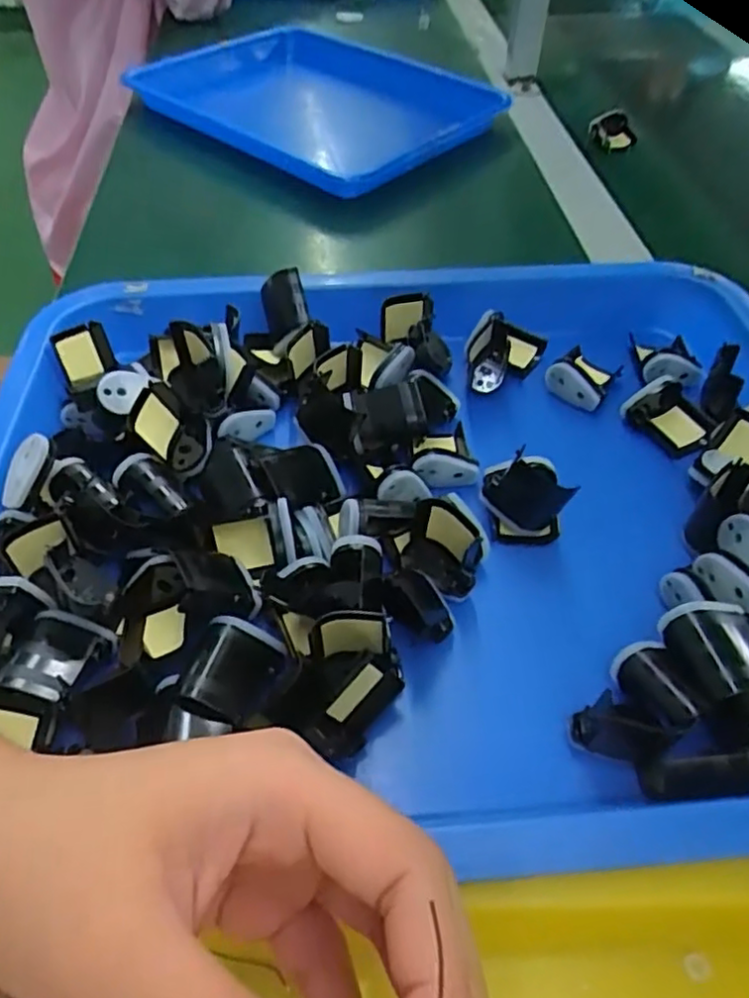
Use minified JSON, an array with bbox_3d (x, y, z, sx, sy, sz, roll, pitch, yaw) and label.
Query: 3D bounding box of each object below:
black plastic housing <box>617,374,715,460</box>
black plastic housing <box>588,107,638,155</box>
[{"bbox_3d":[0.168,-0.049,0.365,0.038,0.023,0.045,-35,59,-26],"label":"black plastic housing"},{"bbox_3d":[0.234,-0.363,0.638,0.042,0.032,0.028,8,51,6],"label":"black plastic housing"}]

